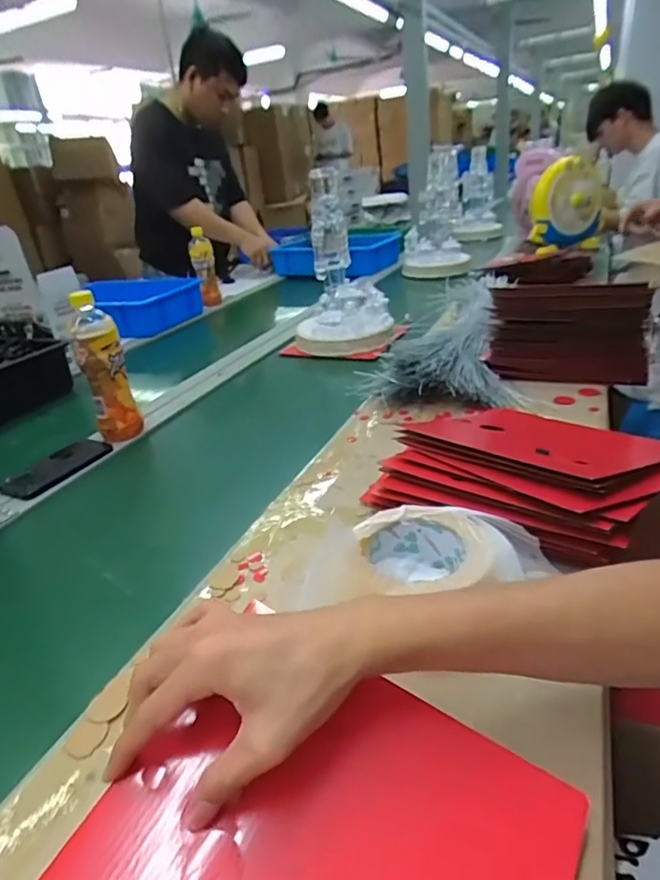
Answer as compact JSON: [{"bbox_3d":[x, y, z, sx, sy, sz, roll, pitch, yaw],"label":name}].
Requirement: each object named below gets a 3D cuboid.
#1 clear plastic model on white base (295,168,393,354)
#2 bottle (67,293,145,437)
[{"bbox_3d":[0.019,-0.344,1.034,0.189,0.307,0.155,-3,28,6],"label":"clear plastic model on white base"},{"bbox_3d":[-0.326,-0.102,0.771,0.064,0.207,0.061,-14,29,-15],"label":"bottle"}]

